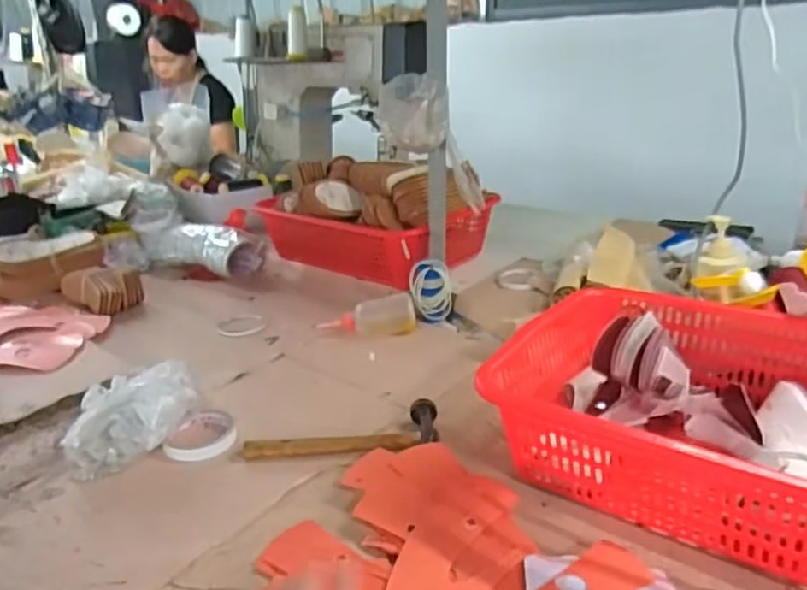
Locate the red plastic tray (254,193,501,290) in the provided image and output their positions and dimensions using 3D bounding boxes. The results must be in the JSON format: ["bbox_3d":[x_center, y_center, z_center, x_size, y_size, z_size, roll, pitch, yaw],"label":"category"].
[{"bbox_3d":[-0.046,-0.120,1.291,0.387,0.117,0.251,11,26,31],"label":"red plastic tray"}]

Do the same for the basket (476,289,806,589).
[{"bbox_3d":[0.332,0.124,0.718,0.431,0.127,0.324,14,27,36],"label":"basket"}]

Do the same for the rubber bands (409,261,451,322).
[{"bbox_3d":[0.046,-0.004,1.120,0.067,0.096,0.038,-3,22,1],"label":"rubber bands"}]

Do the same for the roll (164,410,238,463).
[{"bbox_3d":[-0.254,0.174,0.837,0.081,0.023,0.090,-5,22,-4],"label":"roll"}]

